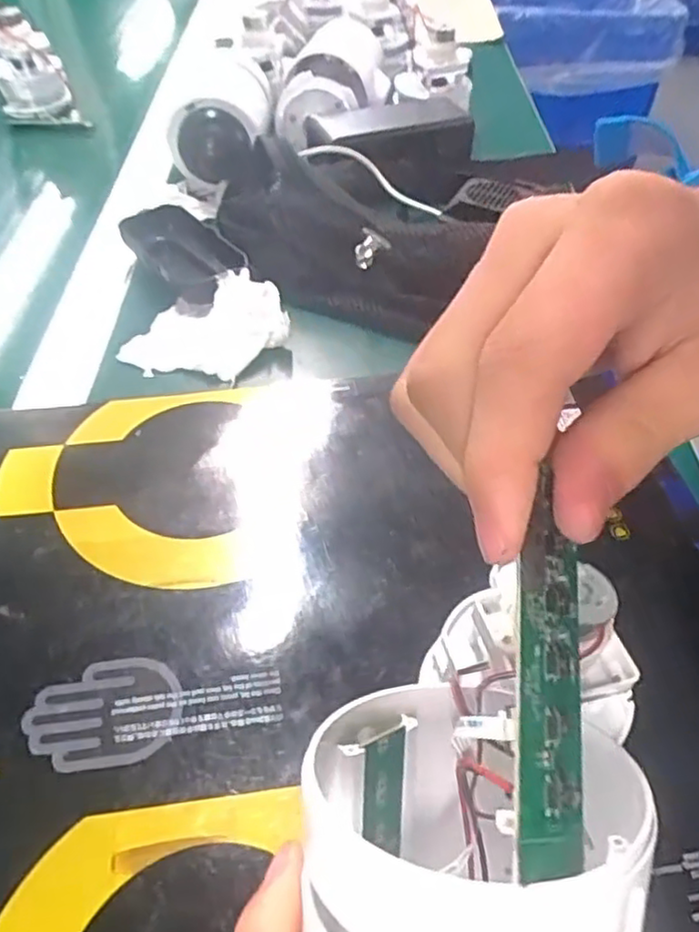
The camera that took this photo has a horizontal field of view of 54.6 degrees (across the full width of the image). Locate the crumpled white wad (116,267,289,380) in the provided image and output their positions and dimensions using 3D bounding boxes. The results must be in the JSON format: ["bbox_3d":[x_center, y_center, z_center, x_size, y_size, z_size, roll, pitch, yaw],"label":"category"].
[{"bbox_3d":[-0.088,-0.087,0.414,0.098,0.030,0.062,-3,49,-5],"label":"crumpled white wad"}]

